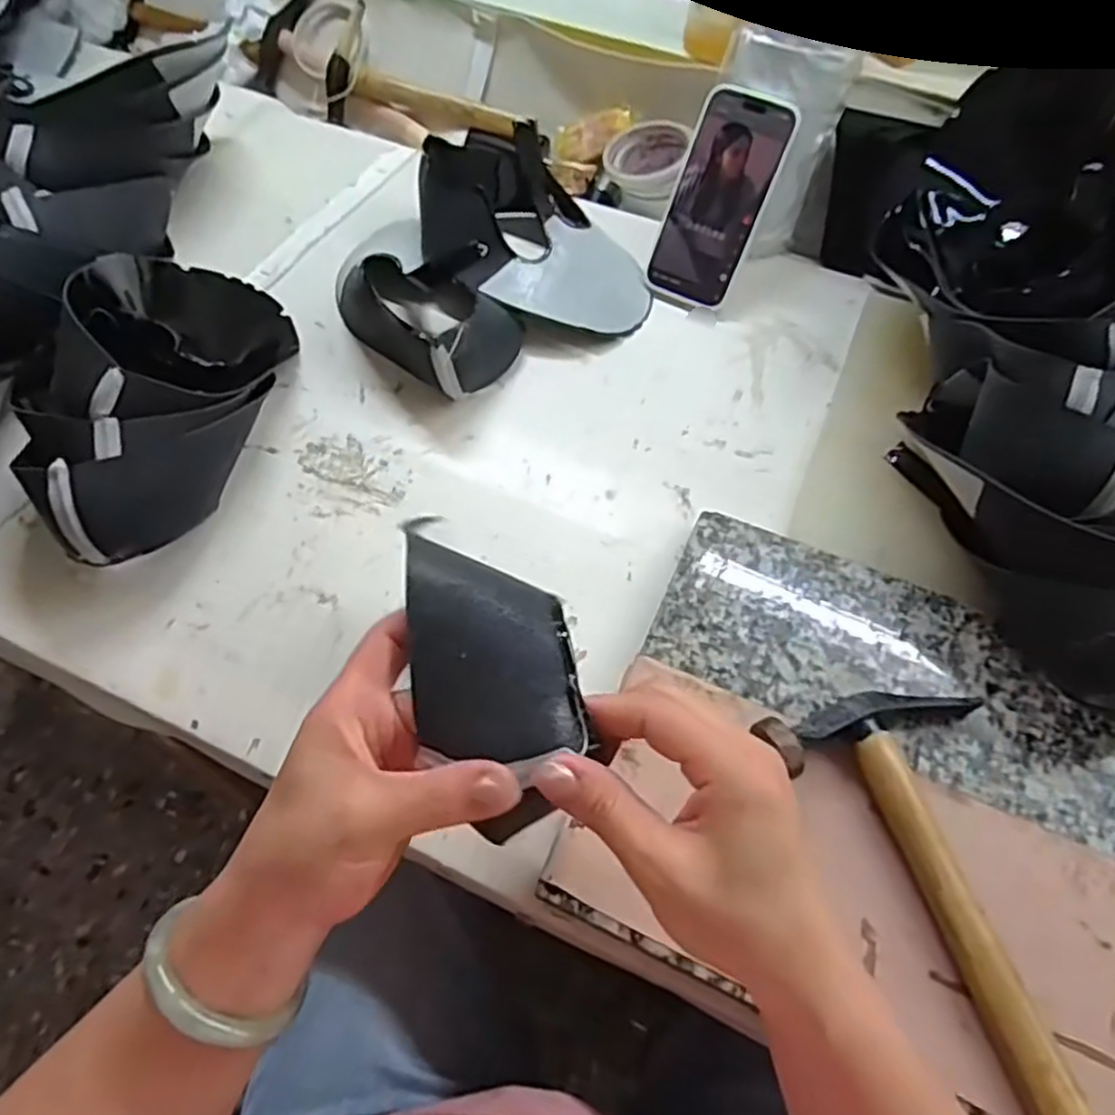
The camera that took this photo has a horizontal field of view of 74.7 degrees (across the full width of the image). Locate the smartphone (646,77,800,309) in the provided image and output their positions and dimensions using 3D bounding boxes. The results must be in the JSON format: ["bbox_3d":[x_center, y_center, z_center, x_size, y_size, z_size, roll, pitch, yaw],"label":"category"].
[{"bbox_3d":[0.137,-0.303,0.623,0.078,0.162,0.010,26,26,12],"label":"smartphone"}]

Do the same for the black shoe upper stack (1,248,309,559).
[{"bbox_3d":[-0.285,-0.128,0.535,0.126,0.116,0.273,19,62,11],"label":"black shoe upper stack"}]

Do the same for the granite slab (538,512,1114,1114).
[{"bbox_3d":[0.218,0.146,0.429,0.377,0.032,0.276,21,63,12],"label":"granite slab"}]

